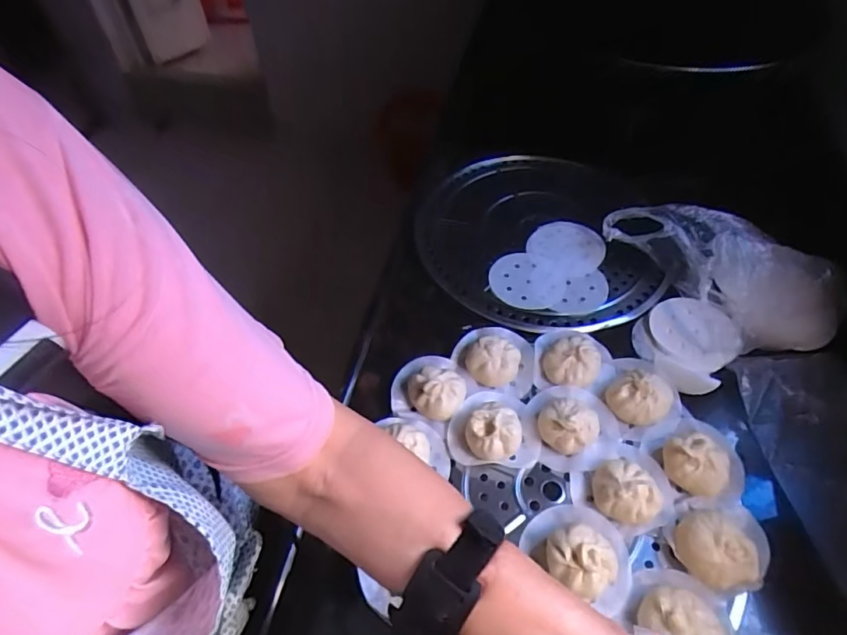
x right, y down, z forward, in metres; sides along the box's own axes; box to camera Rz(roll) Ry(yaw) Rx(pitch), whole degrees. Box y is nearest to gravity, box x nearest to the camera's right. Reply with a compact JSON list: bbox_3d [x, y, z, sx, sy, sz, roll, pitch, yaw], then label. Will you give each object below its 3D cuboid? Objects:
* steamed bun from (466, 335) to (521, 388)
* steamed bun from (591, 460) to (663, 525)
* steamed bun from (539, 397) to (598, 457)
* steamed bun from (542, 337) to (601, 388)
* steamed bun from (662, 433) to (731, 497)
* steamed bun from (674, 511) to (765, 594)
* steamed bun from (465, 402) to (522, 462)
[{"bbox_3d":[0.078,0.049,0.573,0.058,0.037,0.049,13,53,12],"label":"steamed bun"},{"bbox_3d":[0.193,0.164,0.483,0.060,0.033,0.059,-1,52,1],"label":"steamed bun"},{"bbox_3d":[0.148,0.111,0.521,0.054,0.039,0.049,31,59,24],"label":"steamed bun"},{"bbox_3d":[0.169,0.049,0.574,0.058,0.034,0.060,-1,52,1],"label":"steamed bun"},{"bbox_3d":[0.268,0.143,0.497,0.050,0.034,0.058,-33,58,-22],"label":"steamed bun"},{"bbox_3d":[0.260,0.205,0.450,0.065,0.035,0.063,-1,52,1],"label":"steamed bun"},{"bbox_3d":[0.071,0.118,0.516,0.053,0.042,0.053,-1,52,1],"label":"steamed bun"}]

